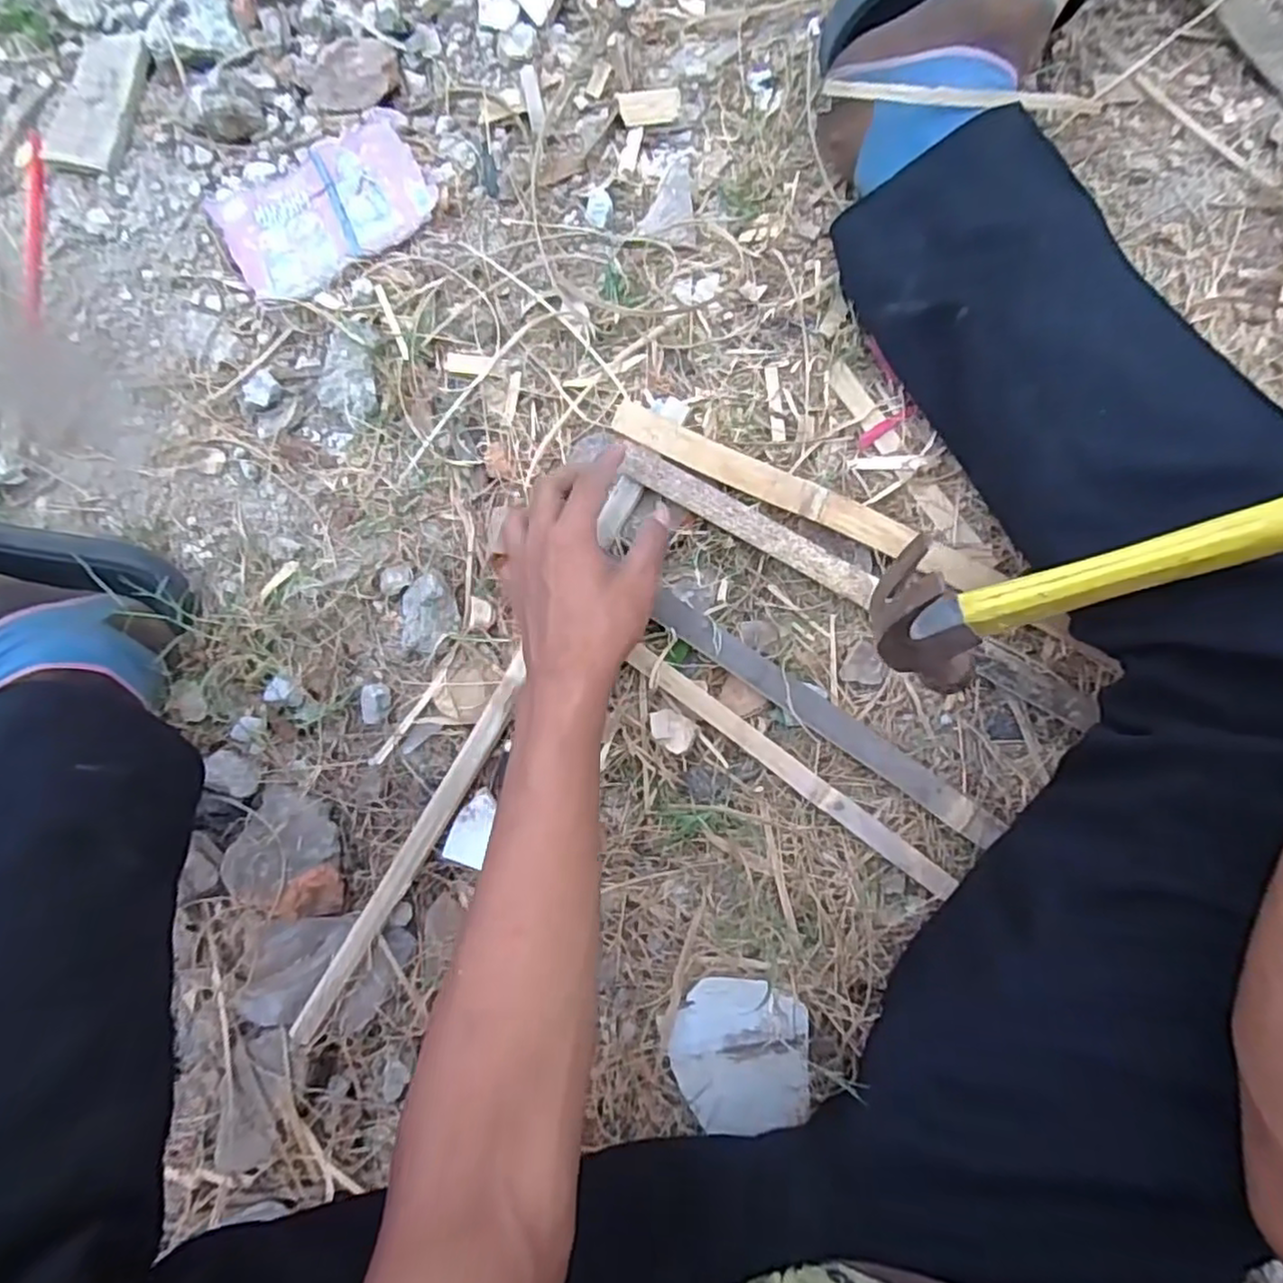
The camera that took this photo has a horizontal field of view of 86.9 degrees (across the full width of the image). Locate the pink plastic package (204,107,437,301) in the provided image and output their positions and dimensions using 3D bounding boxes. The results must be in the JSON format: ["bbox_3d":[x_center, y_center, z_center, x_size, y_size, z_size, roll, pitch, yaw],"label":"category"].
[{"bbox_3d":[-0.240,-0.328,0.515,0.156,0.009,0.105,-29,84,3],"label":"pink plastic package"}]

